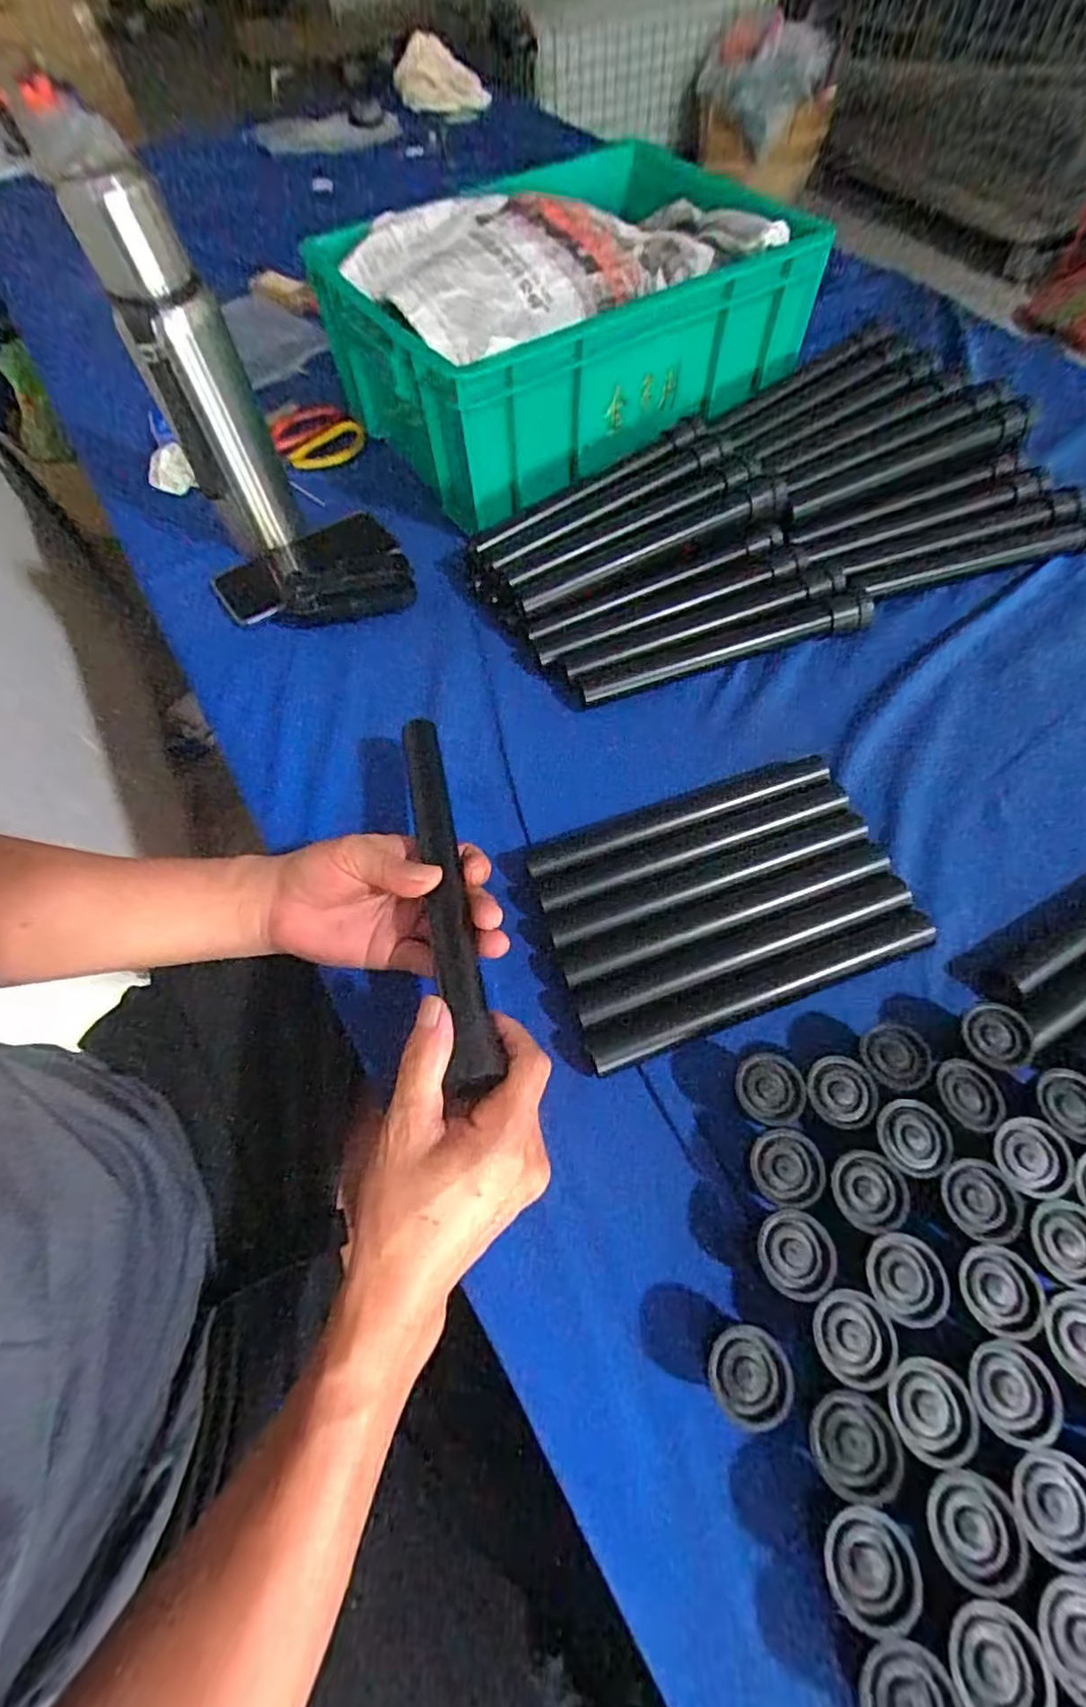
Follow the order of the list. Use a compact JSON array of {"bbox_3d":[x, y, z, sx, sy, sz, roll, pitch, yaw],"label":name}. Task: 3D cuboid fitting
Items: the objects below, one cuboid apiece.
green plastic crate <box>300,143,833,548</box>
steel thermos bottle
[{"bbox_3d":[0.032,-0.527,0.608,0.431,0.141,0.321,-32,65,-13],"label":"green plastic crate"},{"bbox_3d":[-0.269,-0.362,0.504,0.068,0.268,0.080,-19,62,-7],"label":"steel thermos bottle"}]

